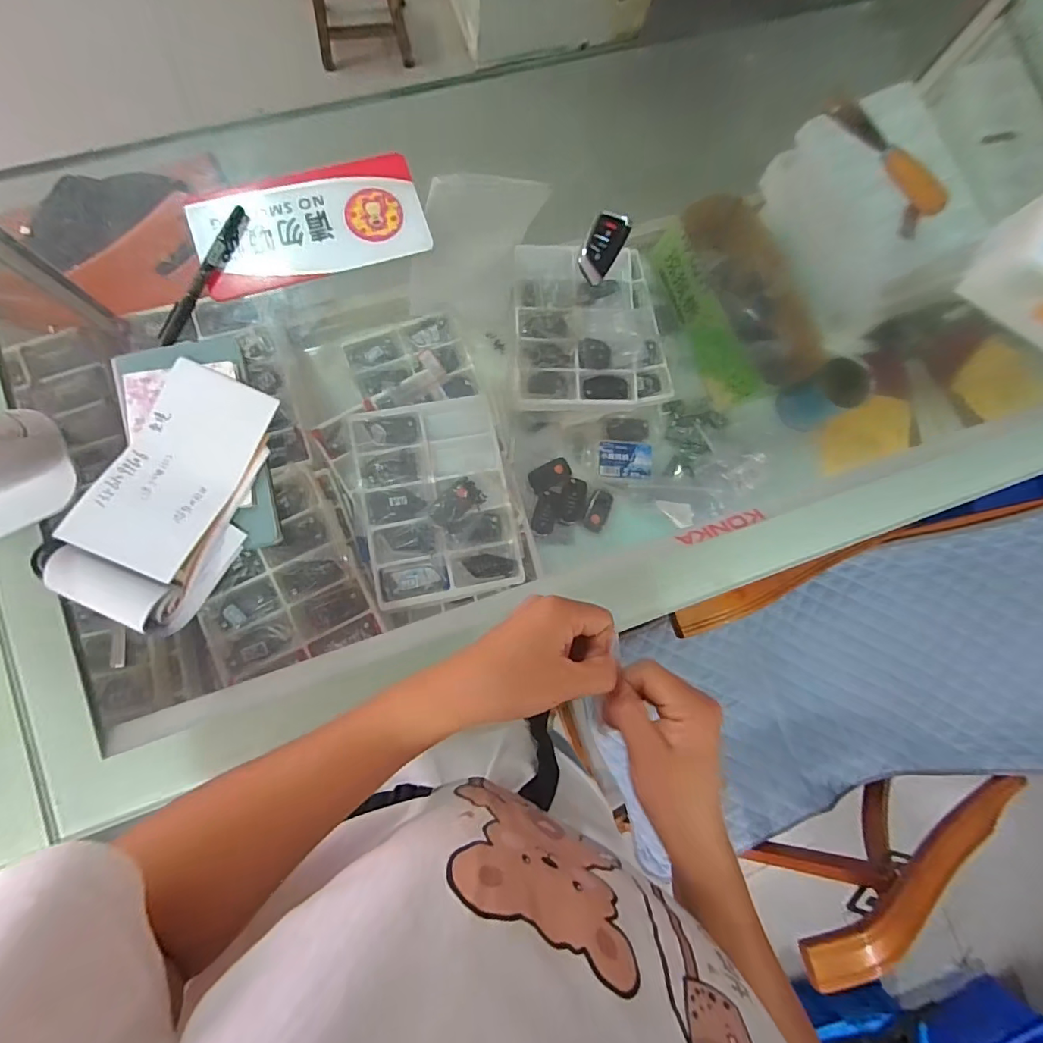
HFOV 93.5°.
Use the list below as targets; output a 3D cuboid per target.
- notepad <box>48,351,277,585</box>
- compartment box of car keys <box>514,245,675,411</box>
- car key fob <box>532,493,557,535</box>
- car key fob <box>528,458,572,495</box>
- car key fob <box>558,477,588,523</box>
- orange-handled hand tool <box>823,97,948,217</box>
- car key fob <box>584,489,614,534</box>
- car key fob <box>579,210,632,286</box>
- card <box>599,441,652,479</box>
[{"bbox_3d":[-0.266,-0.043,0.379,0.086,0.023,0.158,24,82,-2],"label":"notepad"},{"bbox_3d":[0.103,-0.286,0.727,0.226,0.059,0.227,-5,83,-6],"label":"compartment box of car keys"},{"bbox_3d":[0.035,-0.010,0.732,0.033,0.008,0.059,9,82,-4],"label":"car key fob"},{"bbox_3d":[0.044,-0.071,0.743,0.063,0.018,0.039,-22,85,-7],"label":"car key fob"},{"bbox_3d":[0.079,-0.031,0.743,0.039,0.010,0.069,10,82,-4],"label":"car key fob"},{"bbox_3d":[0.378,-0.381,0.508,0.029,0.029,0.158,-35,87,-8],"label":"orange-handled hand tool"},{"bbox_3d":[0.117,-0.016,0.743,0.031,0.015,0.061,21,82,-2],"label":"car key fob"},{"bbox_3d":[0.076,-0.257,0.460,0.032,0.009,0.071,25,82,-2],"label":"car key fob"},{"bbox_3d":[0.158,-0.093,0.740,0.078,0.007,0.054,3,84,-1],"label":"card"}]

